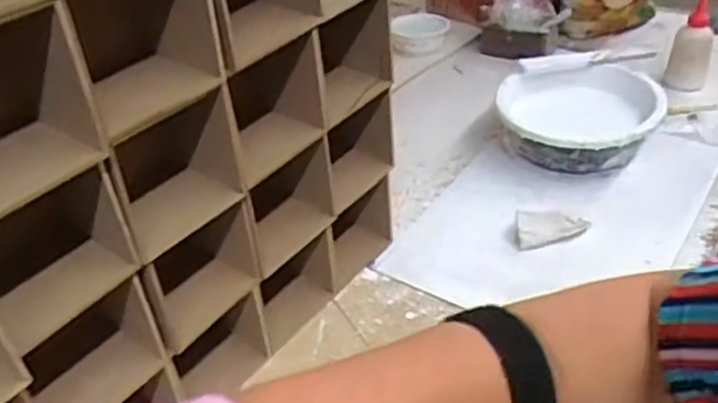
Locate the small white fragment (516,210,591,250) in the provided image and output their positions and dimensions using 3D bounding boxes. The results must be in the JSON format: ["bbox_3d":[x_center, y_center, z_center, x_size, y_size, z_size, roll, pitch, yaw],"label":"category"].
[{"bbox_3d":[0.235,0.031,0.843,0.086,0.011,0.045,-4,66,-5],"label":"small white fragment"}]

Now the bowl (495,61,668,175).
[{"bbox_3d":[0.308,-0.114,0.975,0.213,0.097,0.209,7,39,17],"label":"bowl"}]

